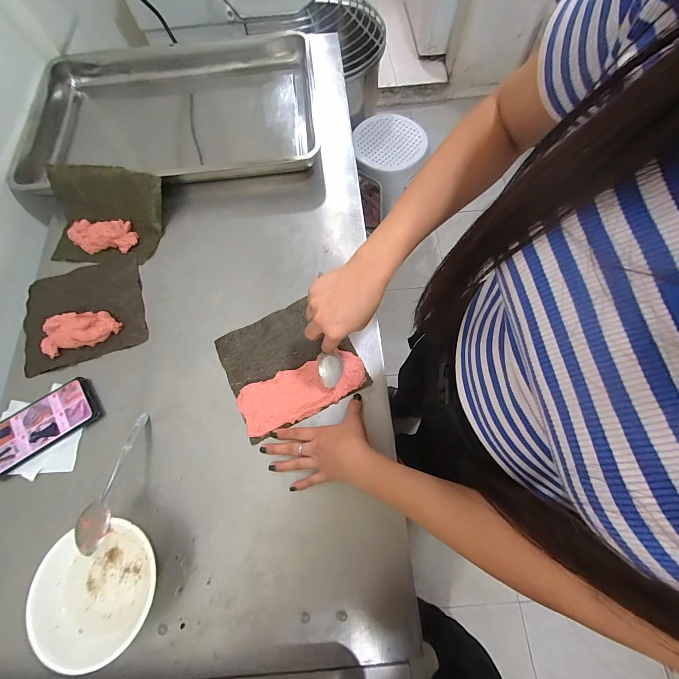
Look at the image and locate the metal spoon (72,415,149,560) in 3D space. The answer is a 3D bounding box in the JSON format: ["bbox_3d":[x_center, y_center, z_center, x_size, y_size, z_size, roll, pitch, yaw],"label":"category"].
[{"bbox_3d":[-0.300,0.183,0.415,0.032,0.022,0.173,3,56,3],"label":"metal spoon"}]

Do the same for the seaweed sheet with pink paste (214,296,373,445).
[{"bbox_3d":[-0.077,0.033,0.483,0.193,0.011,0.176,-26,73,-6],"label":"seaweed sheet with pink paste"}]

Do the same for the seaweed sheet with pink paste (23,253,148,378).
[{"bbox_3d":[-0.437,-0.053,0.516,0.192,0.032,0.178,-18,72,-4],"label":"seaweed sheet with pink paste"}]

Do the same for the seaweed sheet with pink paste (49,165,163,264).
[{"bbox_3d":[-0.428,-0.227,0.564,0.188,0.031,0.168,4,90,-1],"label":"seaweed sheet with pink paste"}]

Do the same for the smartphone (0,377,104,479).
[{"bbox_3d":[-0.447,0.132,0.459,0.161,0.014,0.077,-36,76,-13],"label":"smartphone"}]

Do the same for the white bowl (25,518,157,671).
[{"bbox_3d":[-0.285,0.298,0.376,0.134,0.056,0.131,-1,72,2],"label":"white bowl"}]

